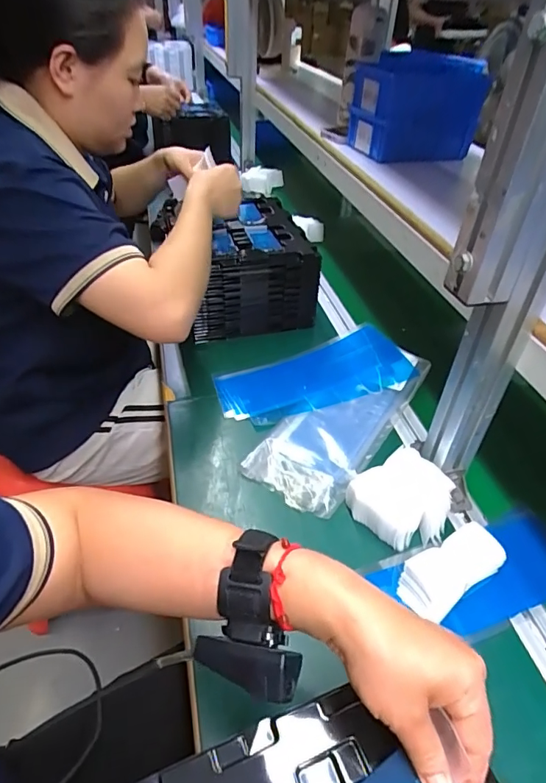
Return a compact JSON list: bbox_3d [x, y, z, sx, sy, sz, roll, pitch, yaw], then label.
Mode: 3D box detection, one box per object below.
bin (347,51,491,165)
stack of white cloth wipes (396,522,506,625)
[{"bbox_3d":[0.230,-0.464,0.775,0.184,0.132,0.116,-9,43,-15],"label":"bin"},{"bbox_3d":[0.176,0.174,0.462,0.113,0.025,0.052,-22,48,-28],"label":"stack of white cloth wipes"}]

